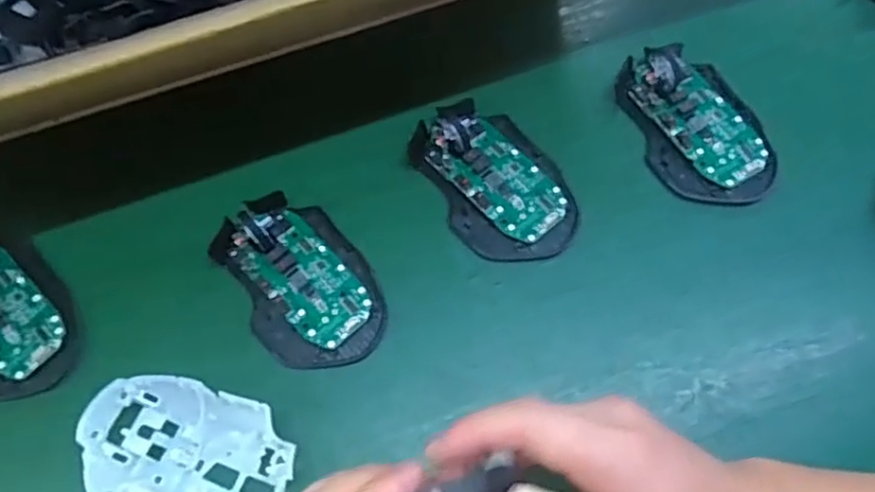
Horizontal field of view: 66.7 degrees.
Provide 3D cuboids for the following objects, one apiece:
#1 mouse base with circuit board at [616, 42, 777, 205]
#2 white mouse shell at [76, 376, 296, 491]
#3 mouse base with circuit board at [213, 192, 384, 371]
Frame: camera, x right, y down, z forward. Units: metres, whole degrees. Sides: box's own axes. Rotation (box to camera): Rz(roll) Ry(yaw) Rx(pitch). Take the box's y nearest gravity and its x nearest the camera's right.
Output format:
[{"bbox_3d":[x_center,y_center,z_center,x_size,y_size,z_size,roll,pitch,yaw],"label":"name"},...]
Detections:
[{"bbox_3d":[0.164,-0.080,0.420,0.071,0.019,0.113,-18,70,-4],"label":"mouse base with circuit board"},{"bbox_3d":[-0.130,0.109,0.351,0.113,0.033,0.064,14,71,8],"label":"white mouse shell"},{"bbox_3d":[-0.081,0.018,0.390,0.073,0.028,0.112,-31,71,-9],"label":"mouse base with circuit board"}]

